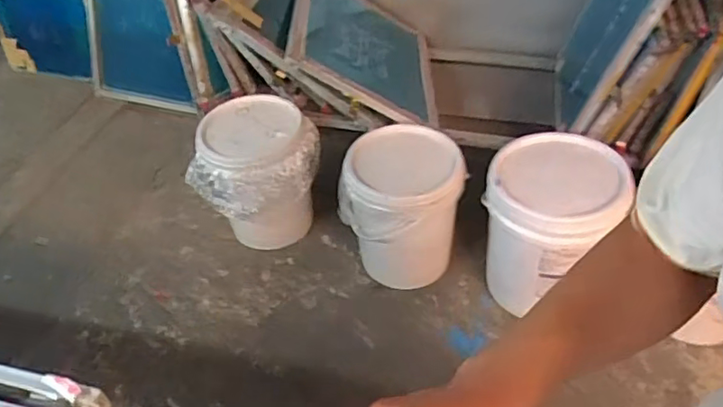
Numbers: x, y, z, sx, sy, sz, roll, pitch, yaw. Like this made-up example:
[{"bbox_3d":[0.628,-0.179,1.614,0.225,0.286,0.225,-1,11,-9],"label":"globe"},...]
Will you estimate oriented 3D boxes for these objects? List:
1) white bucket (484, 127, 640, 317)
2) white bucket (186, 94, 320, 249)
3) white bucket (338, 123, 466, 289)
[{"bbox_3d":[0.499,0.073,1.577,0.317,0.406,0.320,-3,44,3],"label":"white bucket"},{"bbox_3d":[-0.292,-0.067,1.811,0.323,0.411,0.304,-3,44,3],"label":"white bucket"},{"bbox_3d":[0.116,0.010,1.677,0.317,0.371,0.306,-3,44,3],"label":"white bucket"}]

